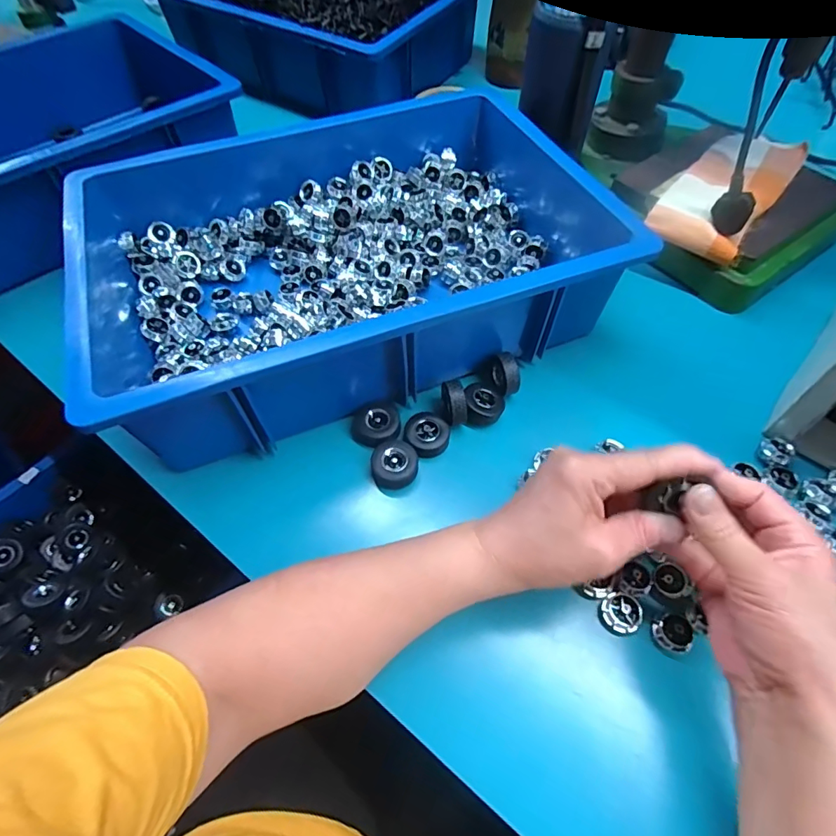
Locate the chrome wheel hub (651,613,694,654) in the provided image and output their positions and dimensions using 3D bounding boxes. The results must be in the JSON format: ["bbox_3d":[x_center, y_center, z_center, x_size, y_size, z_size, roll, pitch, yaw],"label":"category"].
[{"bbox_3d":[0.166,0.140,0.309,0.021,0.009,0.021,-1,59,2],"label":"chrome wheel hub"}]

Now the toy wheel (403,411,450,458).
[{"bbox_3d":[0.008,0.013,0.394,0.034,0.015,0.035,-1,59,2],"label":"toy wheel"}]

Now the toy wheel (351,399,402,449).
[{"bbox_3d":[-0.036,0.003,0.404,0.042,0.023,0.041,-1,59,2],"label":"toy wheel"}]

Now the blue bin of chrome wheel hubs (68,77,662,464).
[{"bbox_3d":[-0.075,-0.166,0.458,0.461,0.104,0.342,-18,60,-8],"label":"blue bin of chrome wheel hubs"}]

